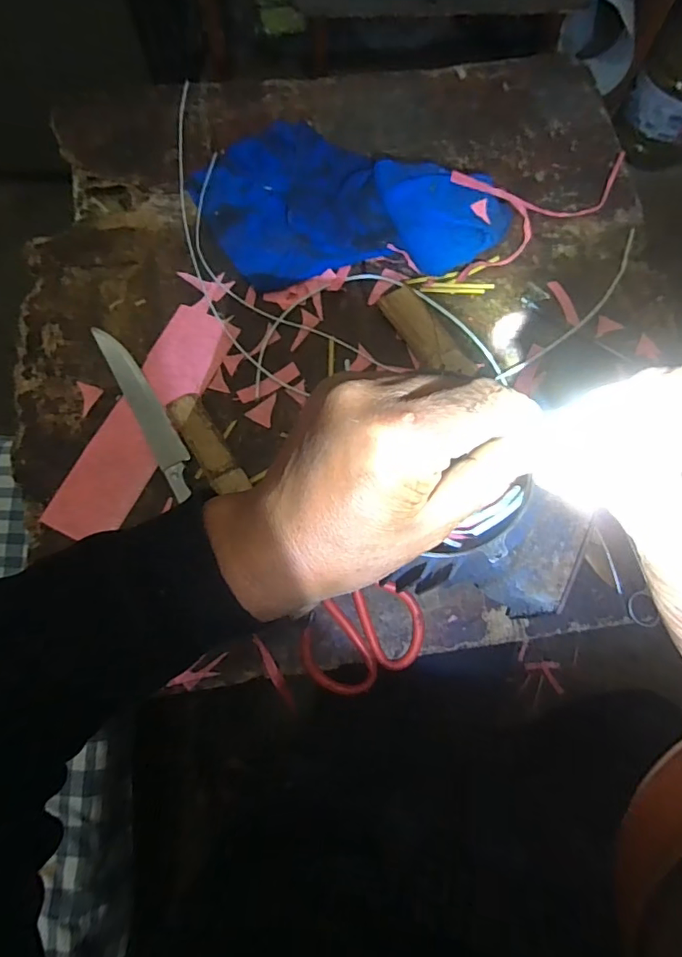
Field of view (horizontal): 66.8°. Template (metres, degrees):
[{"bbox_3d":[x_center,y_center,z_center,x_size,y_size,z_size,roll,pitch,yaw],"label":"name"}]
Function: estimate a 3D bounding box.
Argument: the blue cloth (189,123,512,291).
[{"bbox_3d":[0.008,-0.331,0.589,0.354,0.052,0.216,-5,74,-1],"label":"blue cloth"}]

